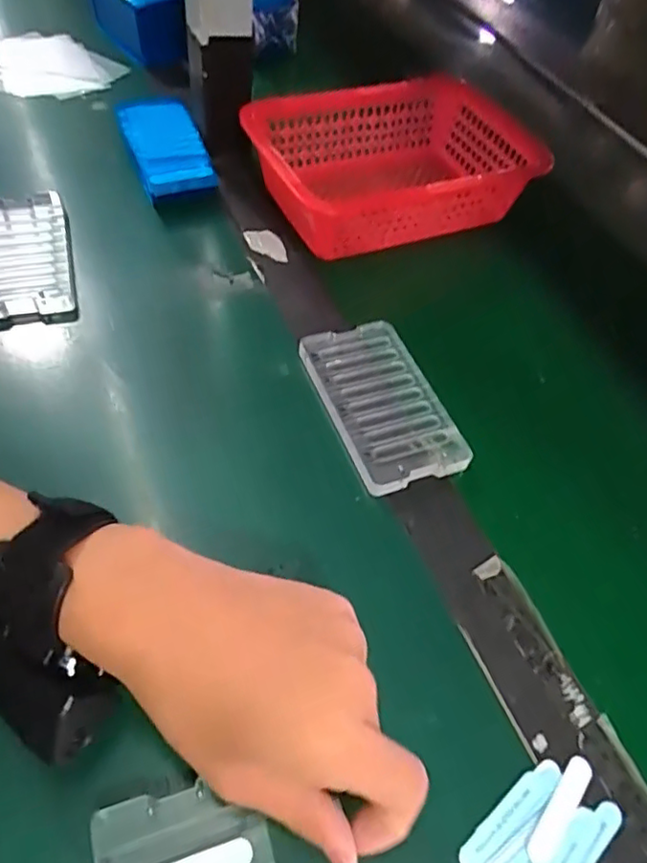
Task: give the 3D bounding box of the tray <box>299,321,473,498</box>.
[{"bbox_3d":[0.037,-0.019,0.393,0.072,0.013,0.120,-17,58,-17],"label":"tray"}]

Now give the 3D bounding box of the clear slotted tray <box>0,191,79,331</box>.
[{"bbox_3d":[-0.215,-0.123,0.432,0.069,0.019,0.112,-11,56,-13],"label":"clear slotted tray"}]

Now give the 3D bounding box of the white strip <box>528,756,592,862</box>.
[{"bbox_3d":[0.106,0.167,0.270,0.011,0.004,0.050,36,59,19],"label":"white strip"}]

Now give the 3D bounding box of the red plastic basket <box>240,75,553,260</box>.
[{"bbox_3d":[0.055,-0.224,0.509,0.218,0.055,0.147,-23,60,-20],"label":"red plastic basket"}]

